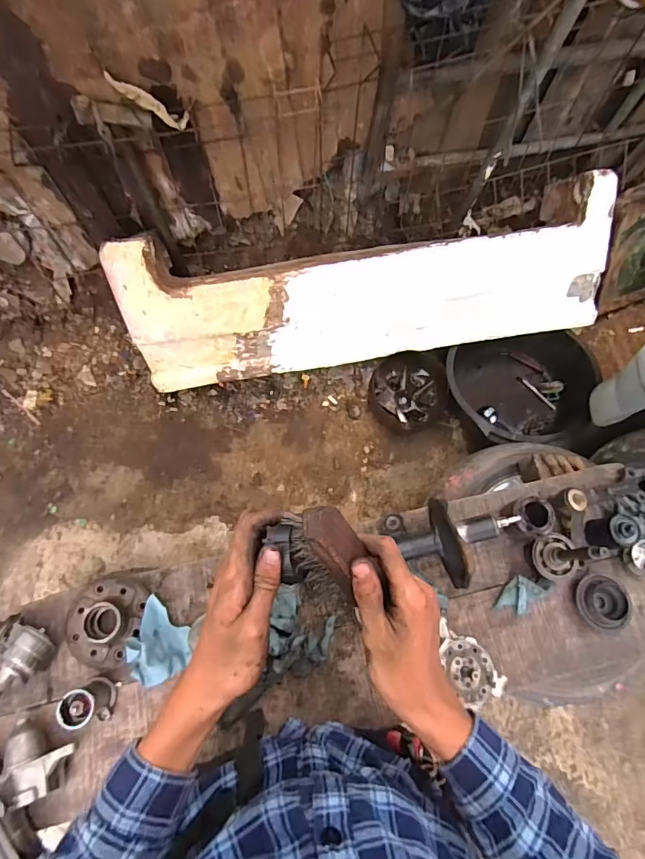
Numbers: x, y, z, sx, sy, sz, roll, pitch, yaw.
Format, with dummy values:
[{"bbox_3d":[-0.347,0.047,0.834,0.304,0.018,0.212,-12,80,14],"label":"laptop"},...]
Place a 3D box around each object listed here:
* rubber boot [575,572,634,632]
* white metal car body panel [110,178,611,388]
[{"bbox_3d":[0.520,0.319,0.865,0.103,0.034,0.097,-2,66,-3],"label":"rubber boot"},{"bbox_3d":[0.147,-0.389,1.328,1.396,0.448,0.130,-8,41,-6],"label":"white metal car body panel"}]

